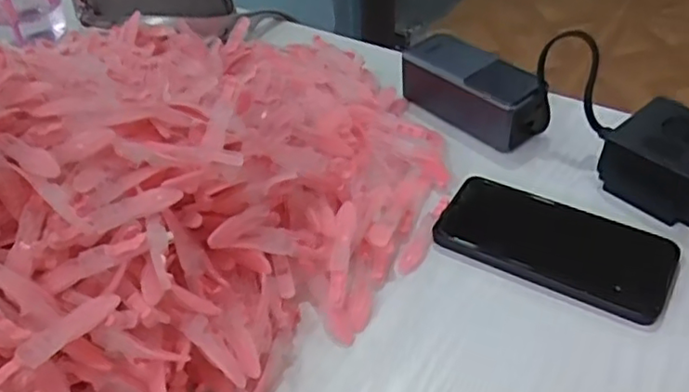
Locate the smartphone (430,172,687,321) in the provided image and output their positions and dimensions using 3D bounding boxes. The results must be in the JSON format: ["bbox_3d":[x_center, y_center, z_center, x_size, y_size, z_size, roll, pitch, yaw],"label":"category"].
[{"bbox_3d":[0.152,0.032,0.457,0.157,0.016,0.080,20,48,25],"label":"smartphone"}]

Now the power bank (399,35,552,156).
[{"bbox_3d":[0.112,-0.094,0.557,0.051,0.053,0.133,-31,49,-25],"label":"power bank"}]

